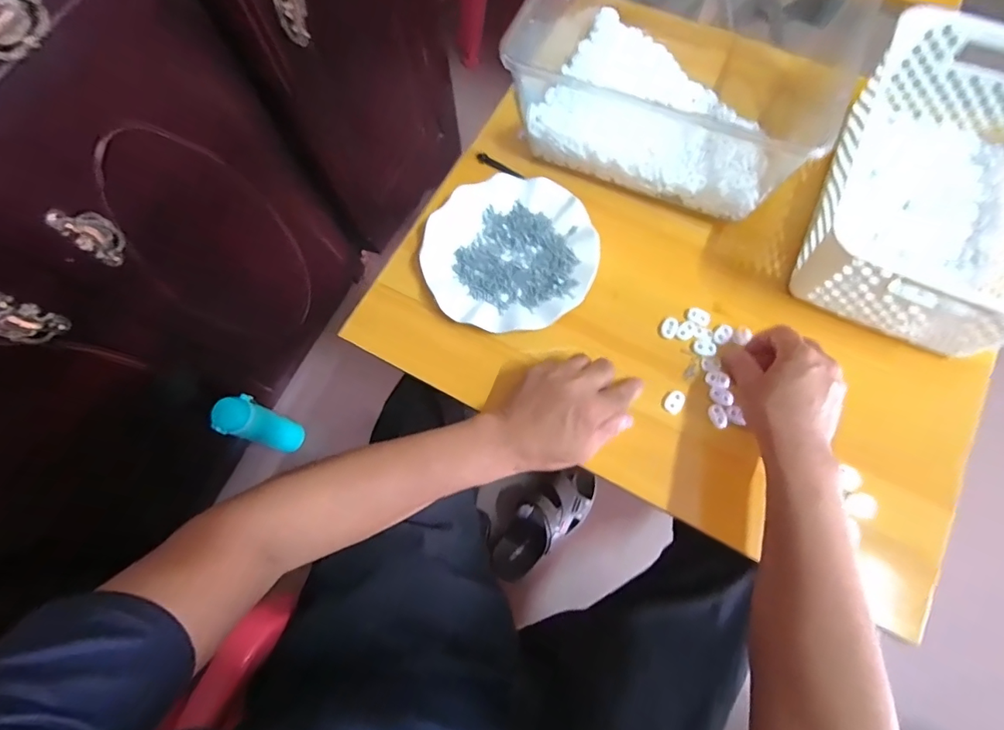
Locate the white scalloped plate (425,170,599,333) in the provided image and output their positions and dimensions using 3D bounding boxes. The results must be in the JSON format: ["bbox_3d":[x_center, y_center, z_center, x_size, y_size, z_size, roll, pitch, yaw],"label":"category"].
[{"bbox_3d":[0.009,-0.123,0.530,0.180,0.023,0.181,-1,71,2],"label":"white scalloped plate"}]

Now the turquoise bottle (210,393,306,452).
[{"bbox_3d":[-0.431,0.113,0.886,0.072,0.210,0.071,21,73,9],"label":"turquoise bottle"}]

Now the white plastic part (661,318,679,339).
[{"bbox_3d":[0.175,-0.039,0.505,0.016,0.008,0.024,26,74,10],"label":"white plastic part"}]

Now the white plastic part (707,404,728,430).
[{"bbox_3d":[0.210,0.050,0.470,0.013,0.008,0.024,-22,72,-6],"label":"white plastic part"}]

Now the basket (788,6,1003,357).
[{"bbox_3d":[0.433,-0.170,0.479,0.203,0.119,0.301,24,74,10],"label":"basket"}]

